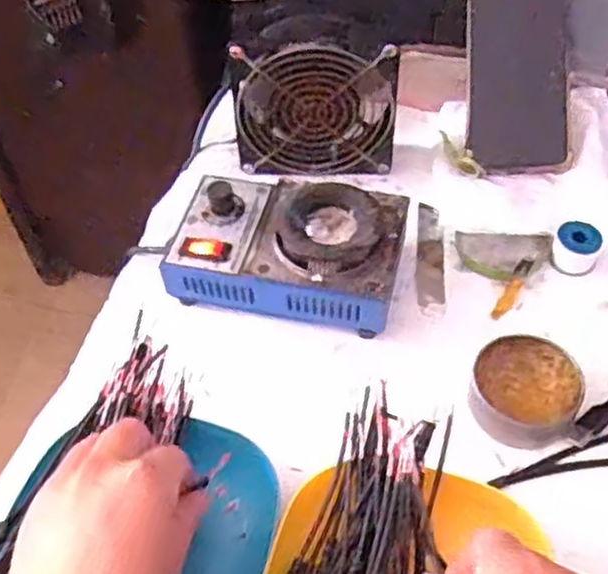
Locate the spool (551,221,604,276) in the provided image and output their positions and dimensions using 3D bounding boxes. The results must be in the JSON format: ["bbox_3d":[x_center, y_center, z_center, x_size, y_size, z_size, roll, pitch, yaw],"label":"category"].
[{"bbox_3d":[0.187,-0.027,0.533,0.030,0.026,0.025,19,55,17],"label":"spool"}]

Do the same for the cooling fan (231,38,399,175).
[{"bbox_3d":[0.009,-0.130,0.571,0.117,0.100,0.033,-4,52,0],"label":"cooling fan"}]

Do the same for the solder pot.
[{"bbox_3d":[-0.011,-0.025,0.520,0.151,0.059,0.097,7,52,9],"label":"solder pot"}]

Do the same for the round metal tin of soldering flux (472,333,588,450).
[{"bbox_3d":[0.132,0.063,0.464,0.061,0.025,0.061,-2,52,2],"label":"round metal tin of soldering flux"}]

